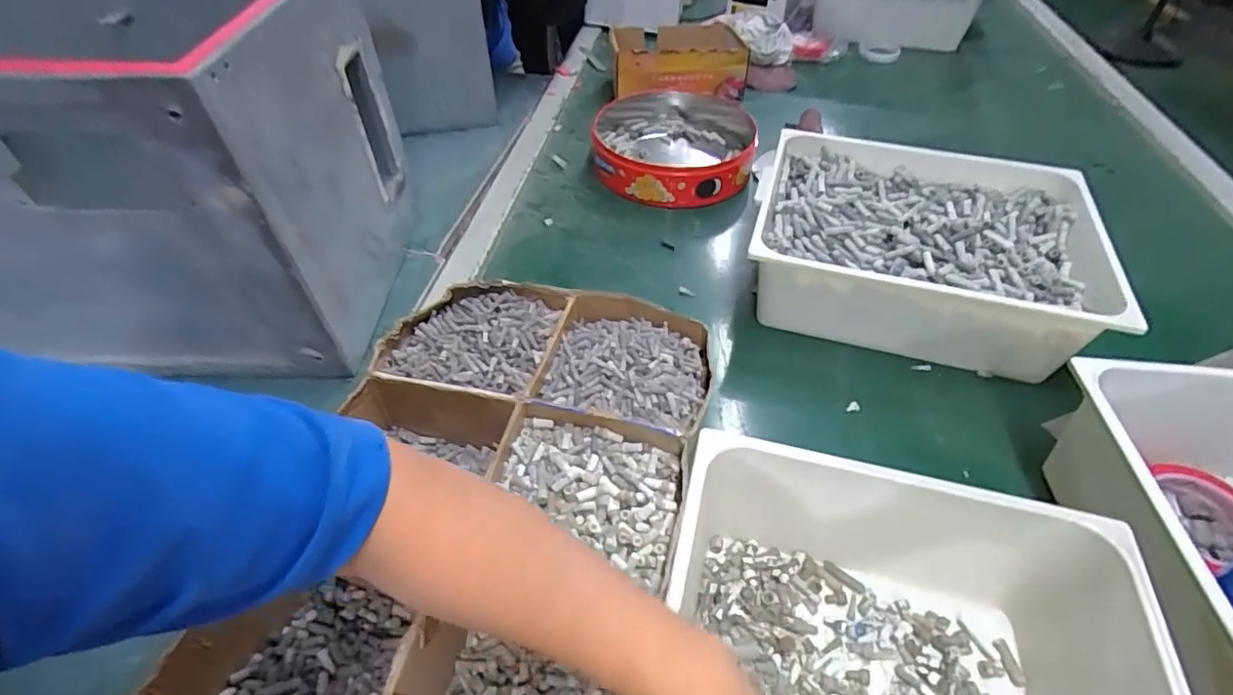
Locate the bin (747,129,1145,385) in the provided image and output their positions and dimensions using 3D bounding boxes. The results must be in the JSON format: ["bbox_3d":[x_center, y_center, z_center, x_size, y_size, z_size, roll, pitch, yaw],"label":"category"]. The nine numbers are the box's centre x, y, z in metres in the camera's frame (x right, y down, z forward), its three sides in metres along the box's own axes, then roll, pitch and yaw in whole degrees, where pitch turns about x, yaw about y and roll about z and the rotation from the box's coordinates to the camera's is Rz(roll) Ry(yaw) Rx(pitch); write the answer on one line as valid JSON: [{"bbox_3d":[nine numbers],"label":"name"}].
[{"bbox_3d":[0.349,-0.112,0.686,0.356,0.125,0.270,14,48,13],"label":"bin"}]

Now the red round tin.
[{"bbox_3d":[0.089,-0.324,0.923,0.249,0.064,0.266,0,46,0],"label":"red round tin"}]

